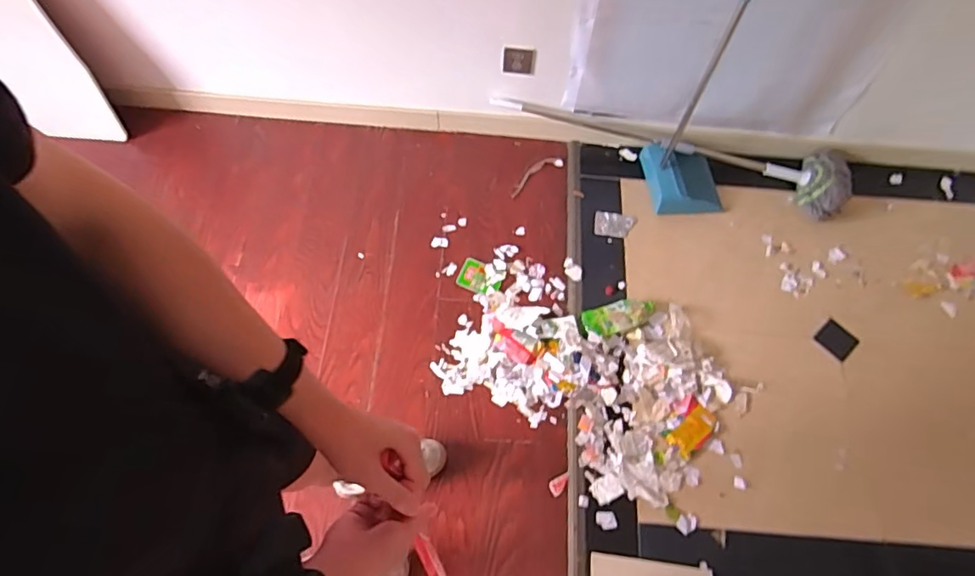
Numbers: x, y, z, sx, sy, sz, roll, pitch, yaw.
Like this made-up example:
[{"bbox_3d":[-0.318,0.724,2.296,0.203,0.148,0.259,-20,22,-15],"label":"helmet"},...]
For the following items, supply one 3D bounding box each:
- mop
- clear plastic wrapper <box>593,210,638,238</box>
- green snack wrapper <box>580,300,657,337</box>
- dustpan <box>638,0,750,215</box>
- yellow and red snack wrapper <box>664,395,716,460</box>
[{"bbox_3d":[0.562,-0.448,1.687,1.126,0.087,0.228,13,64,5],"label":"mop"},{"bbox_3d":[0.391,-0.194,1.682,0.125,0.014,0.084,13,64,5],"label":"clear plastic wrapper"},{"bbox_3d":[0.371,0.079,1.523,0.206,0.024,0.088,-14,65,-8],"label":"green snack wrapper"},{"bbox_3d":[0.601,-0.466,1.451,0.204,0.685,0.247,-11,64,-7],"label":"dustpan"},{"bbox_3d":[0.527,0.364,1.401,0.089,0.014,0.139,39,69,16],"label":"yellow and red snack wrapper"}]

